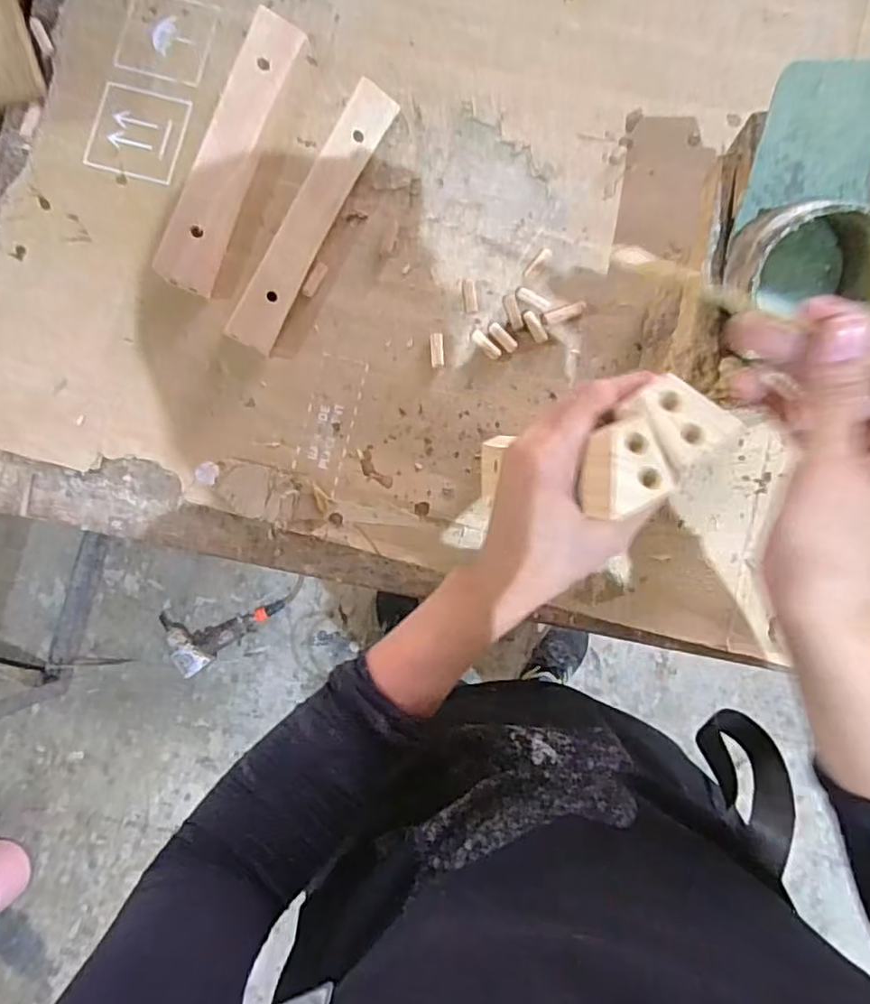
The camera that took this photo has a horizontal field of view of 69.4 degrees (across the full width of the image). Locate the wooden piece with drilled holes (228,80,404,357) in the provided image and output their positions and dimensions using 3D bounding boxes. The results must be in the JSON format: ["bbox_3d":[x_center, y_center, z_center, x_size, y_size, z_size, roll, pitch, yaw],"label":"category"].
[{"bbox_3d":[-0.106,-0.248,0.544,0.038,0.029,0.246,27,87,2],"label":"wooden piece with drilled holes"}]

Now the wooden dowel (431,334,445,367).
[{"bbox_3d":[0.002,-0.133,0.552,0.011,0.006,0.029,-3,86,1],"label":"wooden dowel"}]

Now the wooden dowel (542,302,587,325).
[{"bbox_3d":[0.115,-0.166,0.556,0.040,0.007,0.012,-18,86,0],"label":"wooden dowel"}]

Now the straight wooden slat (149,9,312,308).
[{"bbox_3d":[-0.178,-0.306,0.553,0.041,0.034,0.248,20,87,2],"label":"straight wooden slat"}]

